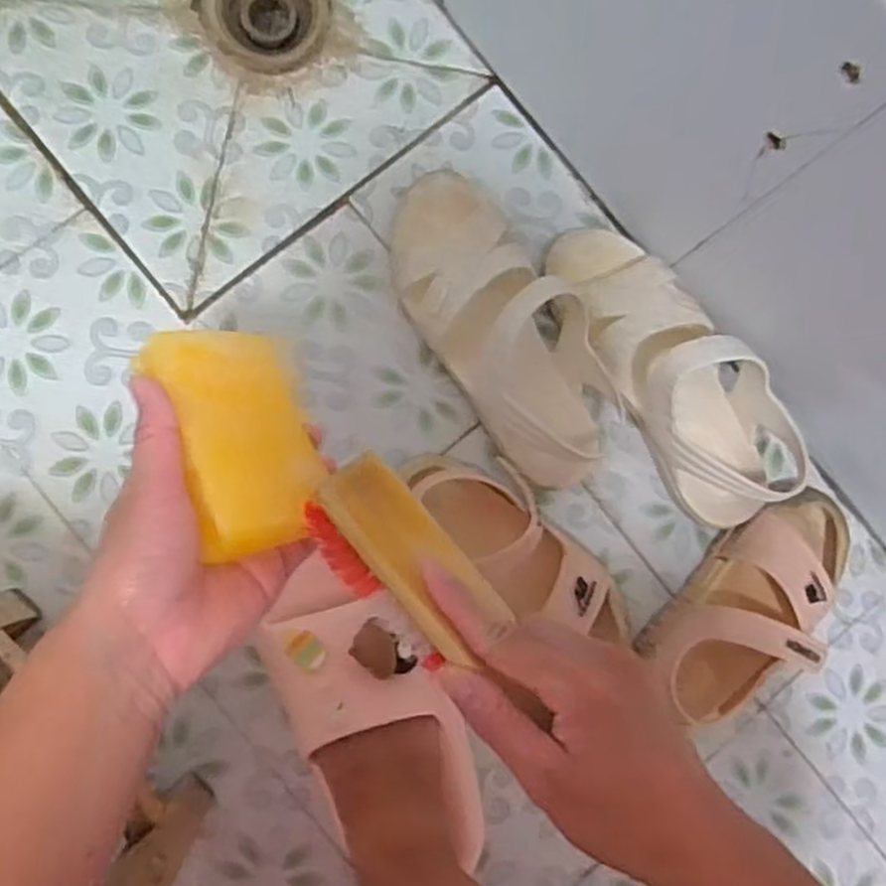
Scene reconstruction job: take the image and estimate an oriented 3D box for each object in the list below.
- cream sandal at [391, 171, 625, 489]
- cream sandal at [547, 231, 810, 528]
[{"bbox_3d":[0.043,-0.084,0.560,0.098,0.074,0.239,-31,90,-8],"label":"cream sandal"},{"bbox_3d":[0.167,-0.054,0.573,0.099,0.073,0.242,-34,90,-8],"label":"cream sandal"}]

